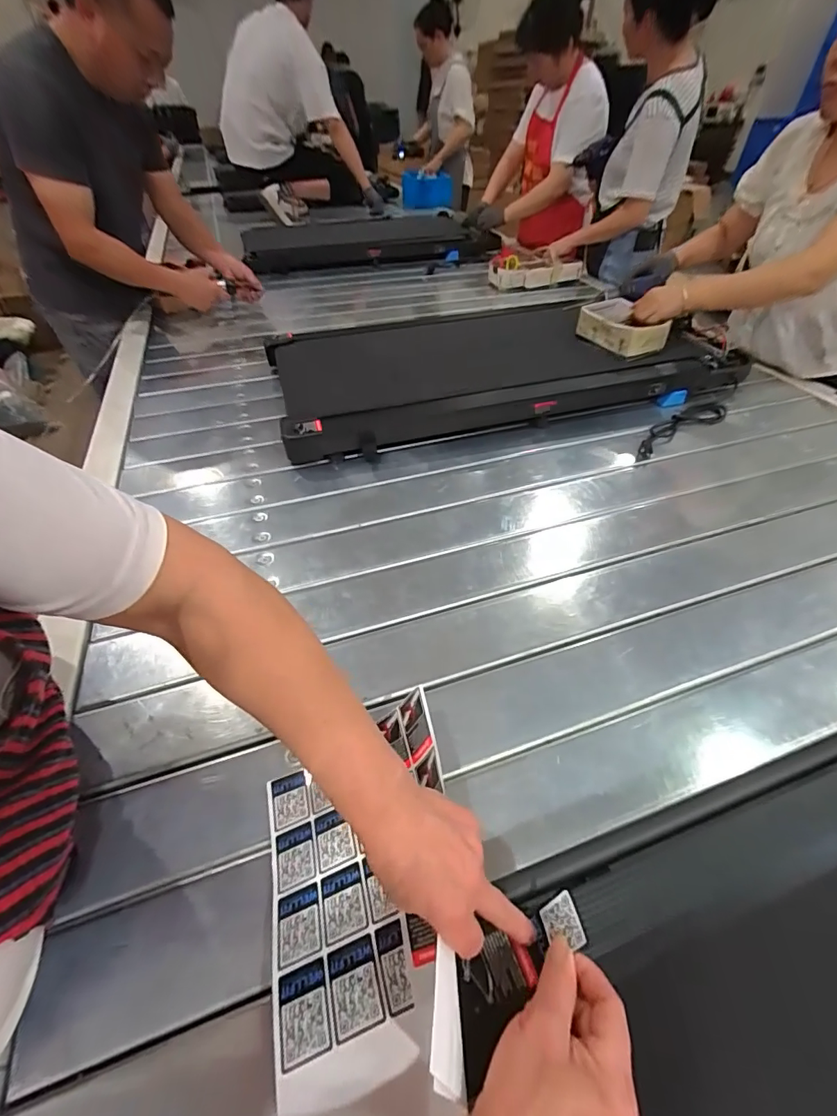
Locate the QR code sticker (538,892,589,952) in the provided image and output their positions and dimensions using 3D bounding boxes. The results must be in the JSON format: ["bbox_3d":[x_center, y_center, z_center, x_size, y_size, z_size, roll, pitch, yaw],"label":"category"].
[{"bbox_3d":[0.098,0.253,0.309,0.027,0.004,0.032,-41,19,12],"label":"QR code sticker"}]

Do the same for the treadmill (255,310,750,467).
[{"bbox_3d":[0.192,-0.477,1.079,1.055,0.095,0.522,-13,47,-14],"label":"treadmill"}]

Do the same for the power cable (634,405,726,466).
[{"bbox_3d":[0.548,-0.274,0.939,0.356,0.025,0.059,-27,51,-26],"label":"power cable"}]

